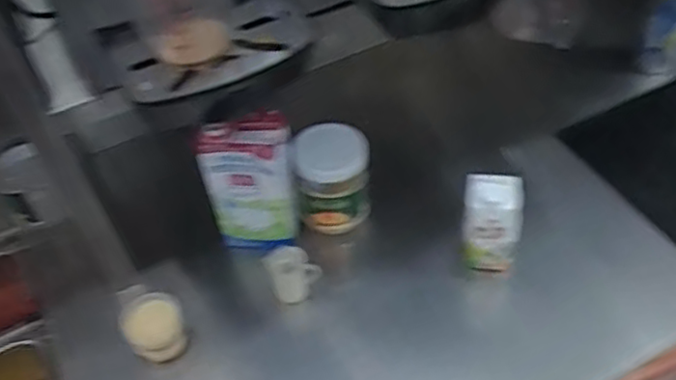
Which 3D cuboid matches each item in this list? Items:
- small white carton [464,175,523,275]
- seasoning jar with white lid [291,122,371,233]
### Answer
[{"bbox_3d":[0.187,0.048,0.834,0.065,0.143,0.052,3,49,10],"label":"small white carton"},{"bbox_3d":[-0.004,-0.013,0.886,0.091,0.135,0.085,-3,48,4],"label":"seasoning jar with white lid"}]

